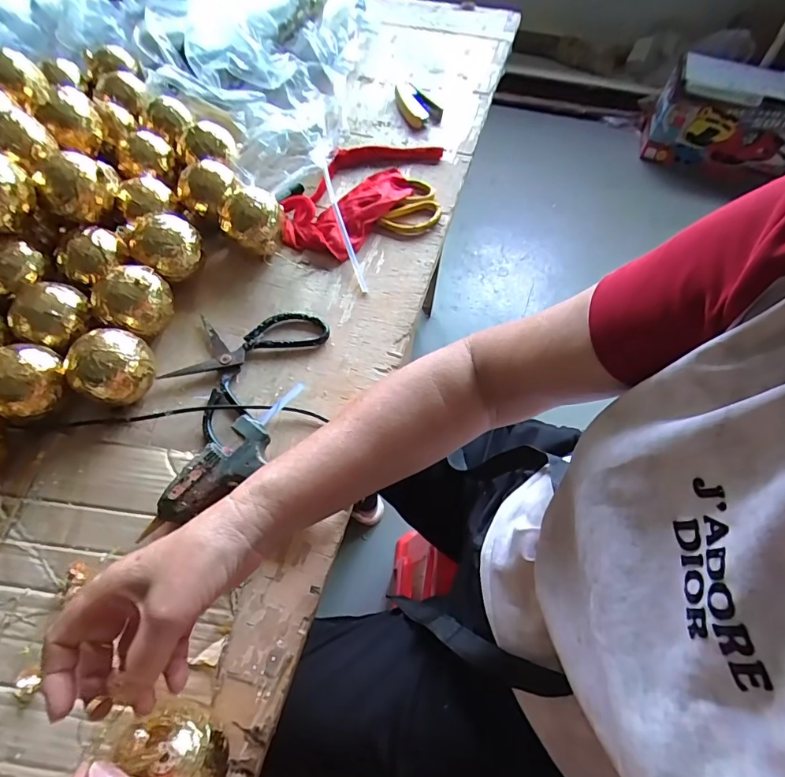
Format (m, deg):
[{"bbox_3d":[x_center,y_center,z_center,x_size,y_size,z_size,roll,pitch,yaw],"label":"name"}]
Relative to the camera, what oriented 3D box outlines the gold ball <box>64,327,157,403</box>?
[{"bbox_3d":[-0.275,-0.019,0.460,0.066,0.076,0.071,1,61,-2],"label":"gold ball"}]

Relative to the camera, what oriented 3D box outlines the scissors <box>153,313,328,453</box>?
[{"bbox_3d":[-0.168,-0.032,0.506,0.123,0.012,0.179,31,64,14],"label":"scissors"}]

